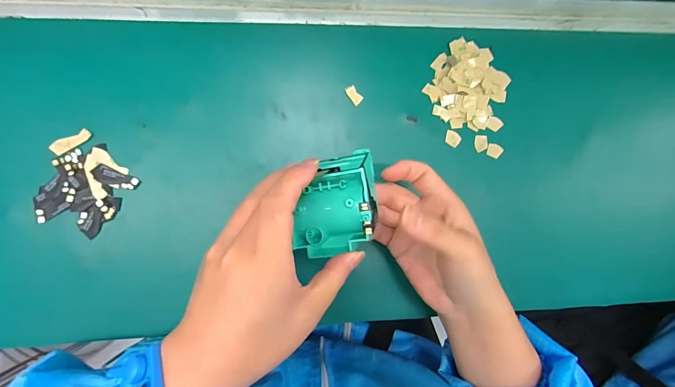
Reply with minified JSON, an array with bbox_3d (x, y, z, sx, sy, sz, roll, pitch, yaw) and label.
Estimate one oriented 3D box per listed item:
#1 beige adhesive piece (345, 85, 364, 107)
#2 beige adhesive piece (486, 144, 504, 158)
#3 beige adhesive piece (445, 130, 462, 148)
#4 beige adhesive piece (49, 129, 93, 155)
[{"bbox_3d":[0.017,-0.100,0.341,0.011,0.004,0.020,-41,94,-4],"label":"beige adhesive piece"},{"bbox_3d":[0.168,-0.046,0.359,0.015,0.004,0.014,22,88,-5],"label":"beige adhesive piece"},{"bbox_3d":[0.121,-0.058,0.355,0.016,0.004,0.014,29,88,-5],"label":"beige adhesive piece"},{"bbox_3d":[-0.245,-0.047,0.311,0.035,0.004,0.012,-29,93,-5],"label":"beige adhesive piece"}]

